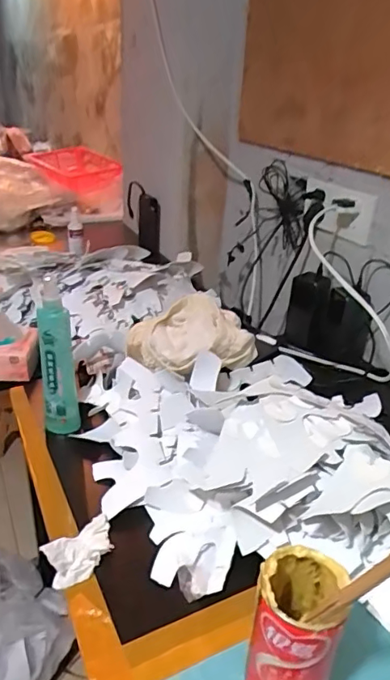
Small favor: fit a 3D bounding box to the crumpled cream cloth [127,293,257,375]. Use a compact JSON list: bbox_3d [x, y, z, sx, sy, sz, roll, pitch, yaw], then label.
[{"bbox_3d":[-0.013,-0.010,0.806,0.188,0.064,0.149,-9,30,-23],"label":"crumpled cream cloth"}]

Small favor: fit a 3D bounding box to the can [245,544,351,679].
[{"bbox_3d":[0.077,0.228,0.392,0.063,0.118,0.069,13,29,17],"label":"can"}]

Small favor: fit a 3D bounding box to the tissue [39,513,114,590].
[{"bbox_3d":[-0.110,0.210,0.510,0.042,0.038,0.080,20,32,28],"label":"tissue"}]

